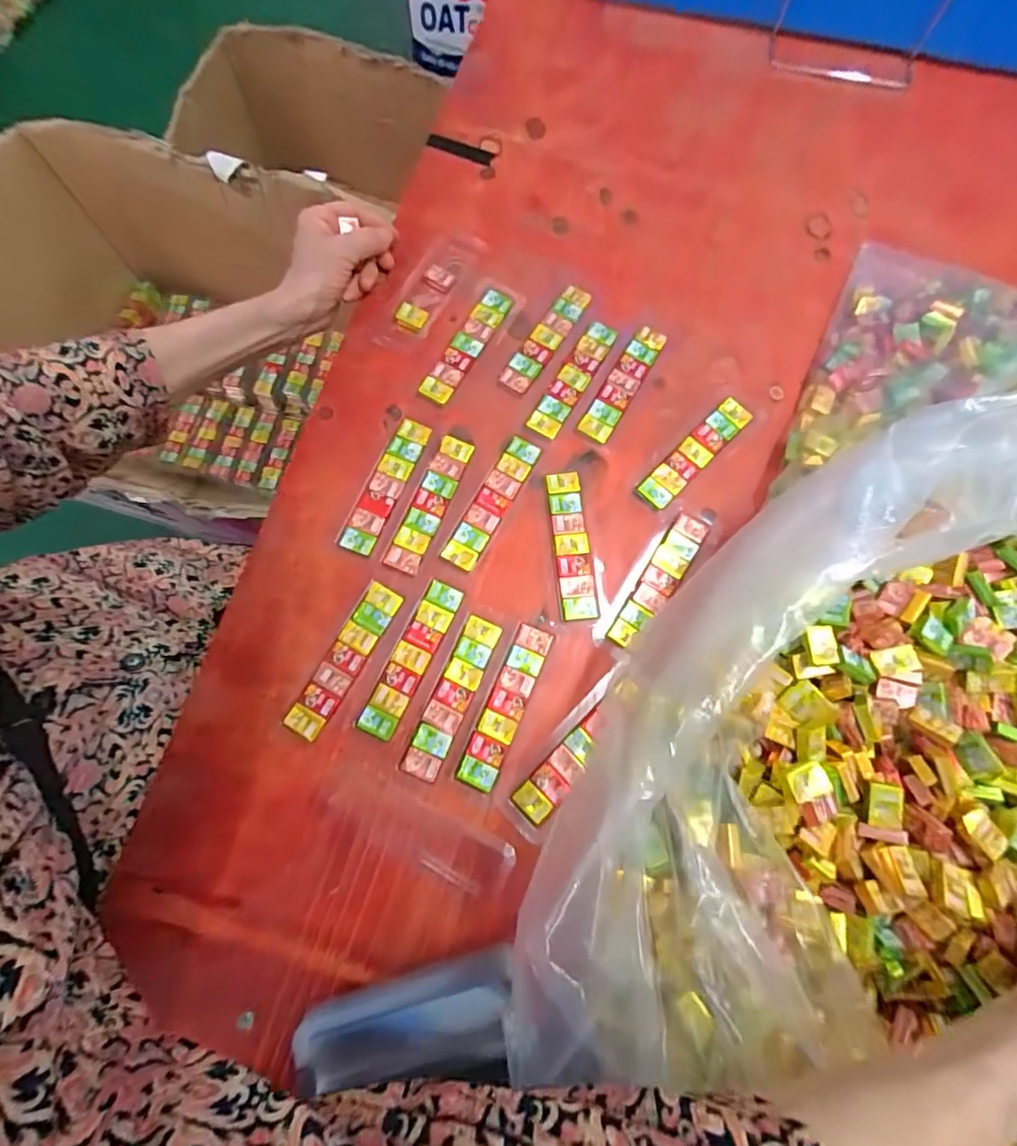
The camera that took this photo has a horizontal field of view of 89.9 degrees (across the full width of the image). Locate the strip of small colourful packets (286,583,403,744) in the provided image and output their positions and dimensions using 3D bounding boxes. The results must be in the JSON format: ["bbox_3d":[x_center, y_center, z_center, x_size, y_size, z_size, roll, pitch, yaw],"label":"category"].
[{"bbox_3d":[-0.120,0.063,0.371,0.027,0.004,0.118,29,77,5],"label":"strip of small colourful packets"}]

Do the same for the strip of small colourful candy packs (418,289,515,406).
[{"bbox_3d":[-0.035,-0.196,0.437,0.026,0.005,0.118,31,77,6],"label":"strip of small colourful candy packs"}]

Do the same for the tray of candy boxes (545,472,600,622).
[{"bbox_3d":[0.049,-0.022,0.395,0.027,0.004,0.118,-5,76,-3],"label":"tray of candy boxes"}]

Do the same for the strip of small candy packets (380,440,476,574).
[{"bbox_3d":[-0.062,-0.056,0.402,0.027,0.004,0.118,22,76,3],"label":"strip of small candy packets"}]

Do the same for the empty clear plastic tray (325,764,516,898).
[{"bbox_3d":[-0.061,0.176,0.350,0.131,0.008,0.040,26,77,5],"label":"empty clear plastic tray"}]

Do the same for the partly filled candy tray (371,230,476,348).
[{"bbox_3d":[-0.071,-0.256,0.455,0.040,0.006,0.143,27,77,5],"label":"partly filled candy tray"}]

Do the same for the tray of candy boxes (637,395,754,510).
[{"bbox_3d":[0.153,-0.097,0.418,0.118,0.006,0.027,-43,81,-11],"label":"tray of candy boxes"}]

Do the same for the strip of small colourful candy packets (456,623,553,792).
[{"bbox_3d":[-0.001,0.095,0.366,0.026,0.004,0.118,23,76,4],"label":"strip of small colourful candy packets"}]

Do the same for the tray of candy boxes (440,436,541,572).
[{"bbox_3d":[-0.012,-0.056,0.402,0.026,0.004,0.115,29,77,5],"label":"tray of candy boxes"}]

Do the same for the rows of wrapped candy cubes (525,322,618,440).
[{"bbox_3d":[0.055,-0.165,0.432,0.025,0.004,0.117,31,77,6],"label":"rows of wrapped candy cubes"}]

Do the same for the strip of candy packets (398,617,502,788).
[{"bbox_3d":[-0.040,0.089,0.366,0.026,0.004,0.117,24,77,4],"label":"strip of candy packets"}]

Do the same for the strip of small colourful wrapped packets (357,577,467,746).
[{"bbox_3d":[-0.071,0.062,0.372,0.027,0.004,0.118,26,77,5],"label":"strip of small colourful wrapped packets"}]

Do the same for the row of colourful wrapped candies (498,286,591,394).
[{"bbox_3d":[0.033,-0.203,0.439,0.025,0.004,0.115,33,77,6],"label":"row of colourful wrapped candies"}]

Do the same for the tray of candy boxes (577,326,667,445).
[{"bbox_3d":[0.098,-0.162,0.434,0.026,0.004,0.118,32,77,6],"label":"tray of candy boxes"}]

